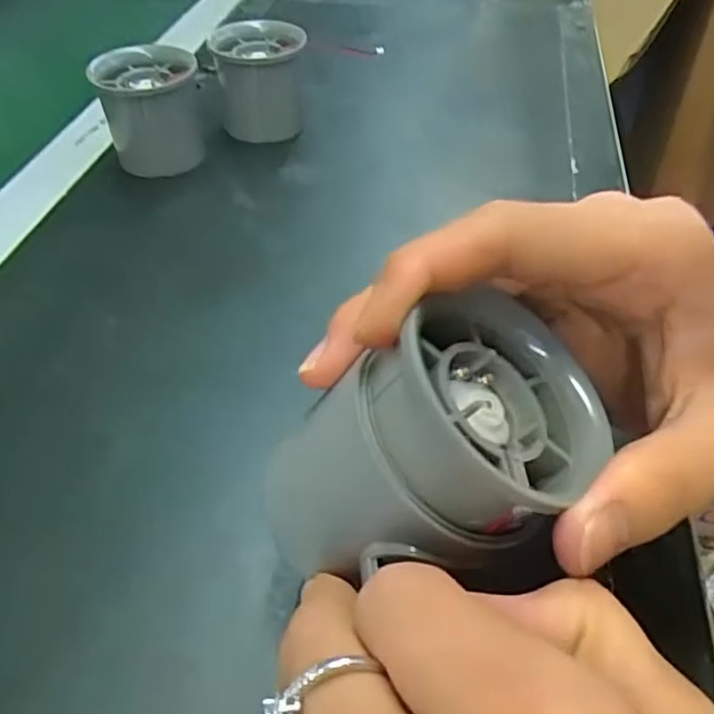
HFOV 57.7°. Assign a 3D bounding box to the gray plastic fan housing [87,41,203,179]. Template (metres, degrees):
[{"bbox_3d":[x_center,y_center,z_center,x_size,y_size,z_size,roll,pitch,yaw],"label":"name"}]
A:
[{"bbox_3d":[-0.111,-0.134,0.356,0.050,0.054,0.050,-12,47,-9],"label":"gray plastic fan housing"}]

